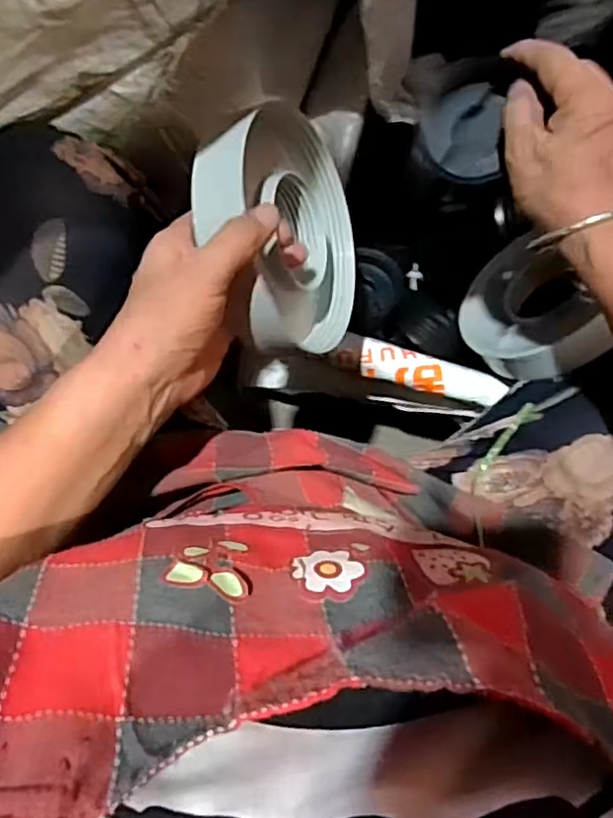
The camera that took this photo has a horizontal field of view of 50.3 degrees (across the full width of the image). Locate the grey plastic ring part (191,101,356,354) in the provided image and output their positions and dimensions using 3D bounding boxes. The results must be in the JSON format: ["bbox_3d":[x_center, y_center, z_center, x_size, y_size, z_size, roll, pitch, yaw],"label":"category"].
[{"bbox_3d":[-0.012,-0.108,0.429,0.031,0.158,0.155,-6,124,28],"label":"grey plastic ring part"}]

